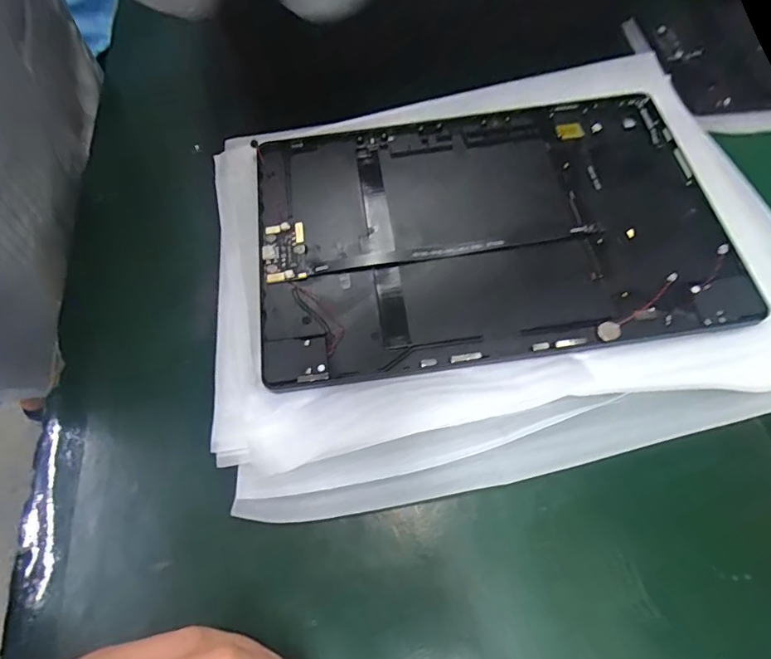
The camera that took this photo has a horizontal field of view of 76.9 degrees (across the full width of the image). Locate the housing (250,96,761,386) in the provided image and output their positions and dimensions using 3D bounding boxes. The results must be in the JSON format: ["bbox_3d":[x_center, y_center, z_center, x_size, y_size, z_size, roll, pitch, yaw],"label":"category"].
[{"bbox_3d":[0.050,-0.055,0.257,0.231,0.006,0.153,-9,65,-1],"label":"housing"}]

